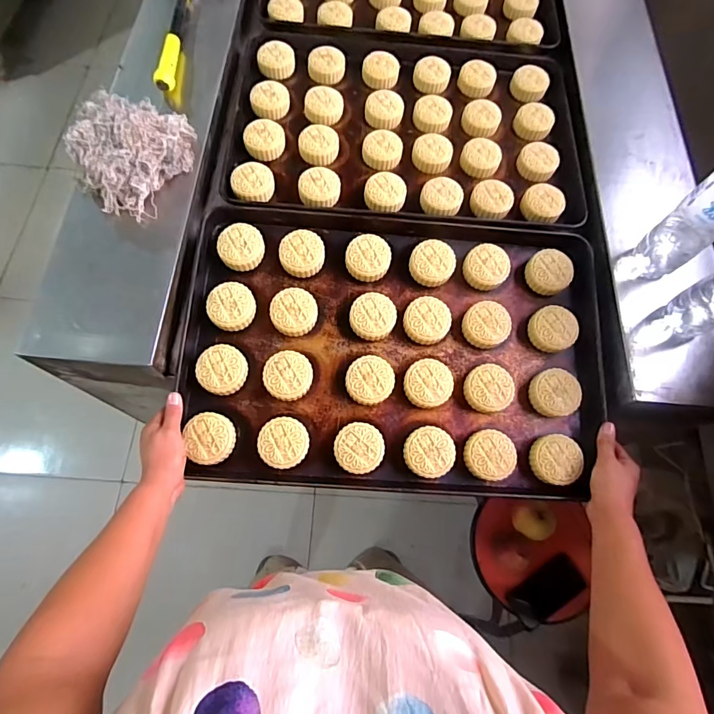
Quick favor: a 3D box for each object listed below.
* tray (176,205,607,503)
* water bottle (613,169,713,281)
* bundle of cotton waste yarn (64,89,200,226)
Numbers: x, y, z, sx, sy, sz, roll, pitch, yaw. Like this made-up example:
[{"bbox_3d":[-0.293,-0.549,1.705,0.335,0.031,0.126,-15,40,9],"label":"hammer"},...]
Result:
[{"bbox_3d":[0.055,-0.017,0.625,0.580,0.034,0.399,4,77,-2],"label":"tray"},{"bbox_3d":[0.448,-0.181,0.561,0.056,0.245,0.070,-36,71,-18],"label":"water bottle"},{"bbox_3d":[-0.336,-0.318,0.664,0.167,0.078,0.208,-21,67,-13],"label":"bundle of cotton waste yarn"}]

